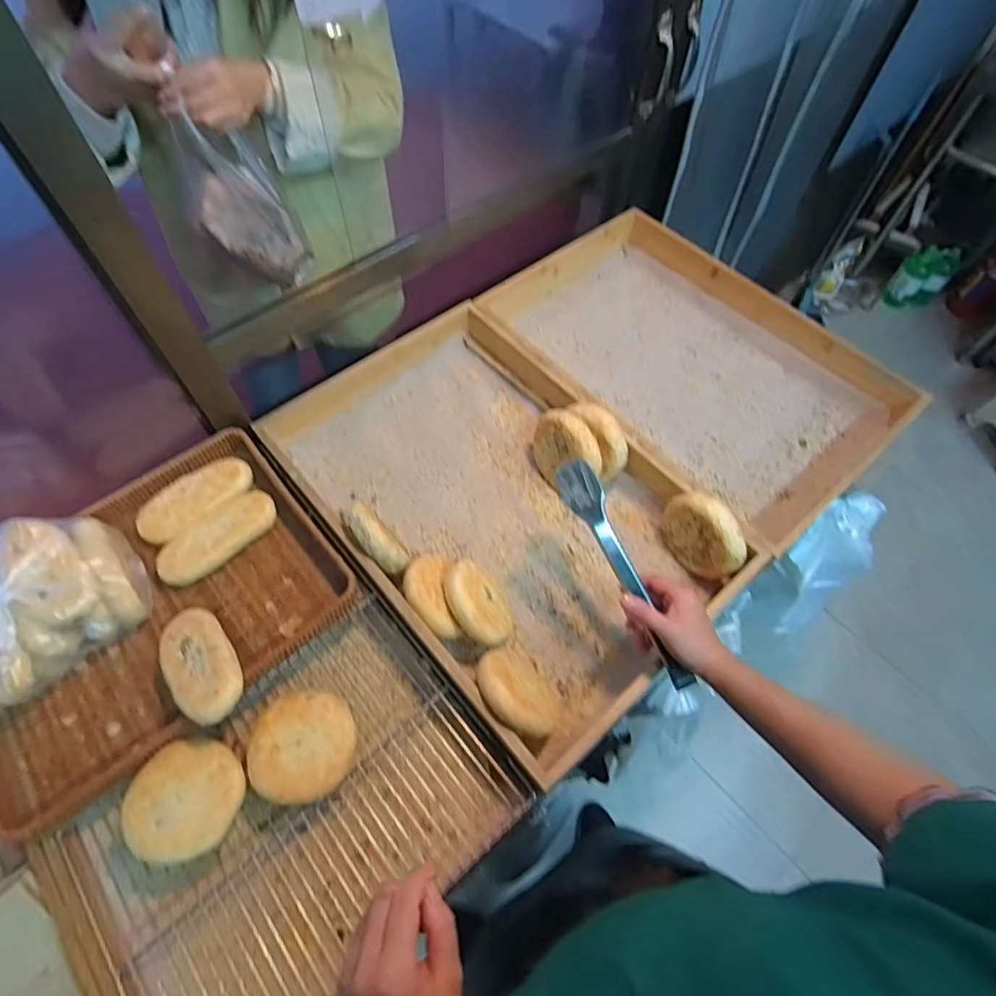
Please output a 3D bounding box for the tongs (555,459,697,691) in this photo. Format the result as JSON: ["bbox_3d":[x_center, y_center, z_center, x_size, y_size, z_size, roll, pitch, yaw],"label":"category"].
[{"bbox_3d":[0.140,0.087,0.599,0.033,0.027,0.277,-27,90,-16],"label":"tongs"}]

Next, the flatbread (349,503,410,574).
[{"bbox_3d":[-0.148,0.051,0.669,0.042,0.028,0.095,-42,98,-22],"label":"flatbread"}]

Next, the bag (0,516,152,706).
[{"bbox_3d":[-0.509,0.116,0.608,0.161,0.102,0.192,38,66,18],"label":"bag"}]

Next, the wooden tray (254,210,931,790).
[{"bbox_3d":[0.154,-0.117,0.827,0.814,0.110,0.605,-36,67,-20],"label":"wooden tray"}]

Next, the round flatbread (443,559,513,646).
[{"bbox_3d":[-0.022,0.129,0.674,0.028,0.099,0.105,-32,59,27],"label":"round flatbread"}]

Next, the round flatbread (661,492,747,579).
[{"bbox_3d":[0.266,0.052,0.717,0.036,0.123,0.116,-33,66,-19],"label":"round flatbread"}]

